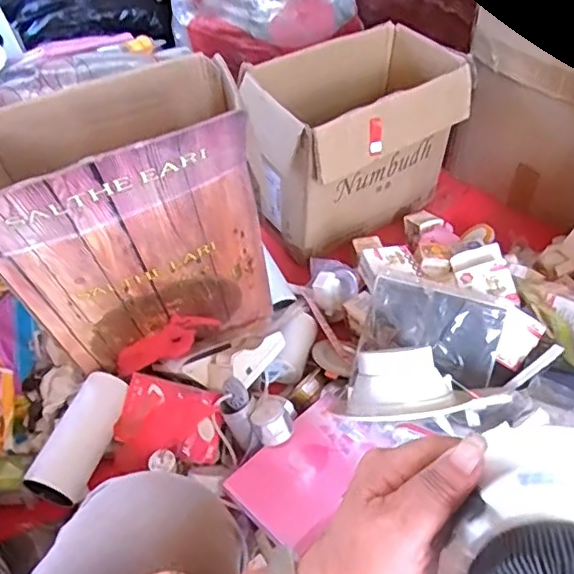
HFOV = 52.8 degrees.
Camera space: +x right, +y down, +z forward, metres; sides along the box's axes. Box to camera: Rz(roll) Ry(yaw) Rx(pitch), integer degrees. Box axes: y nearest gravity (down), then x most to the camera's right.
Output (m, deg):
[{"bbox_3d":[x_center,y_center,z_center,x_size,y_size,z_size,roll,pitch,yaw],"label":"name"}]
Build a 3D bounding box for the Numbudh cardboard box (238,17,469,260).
[{"bbox_3d":[0.138,-0.285,1.113,0.443,0.286,0.240,-28,53,-21],"label":"Numbudh cardboard box"}]

